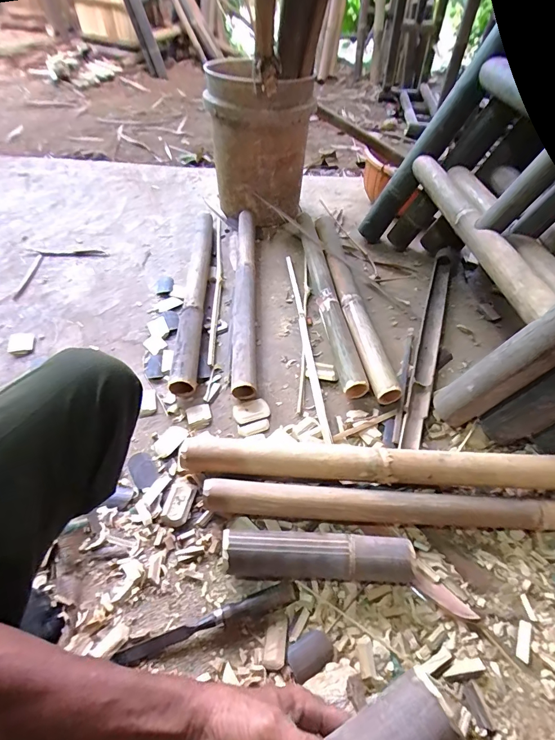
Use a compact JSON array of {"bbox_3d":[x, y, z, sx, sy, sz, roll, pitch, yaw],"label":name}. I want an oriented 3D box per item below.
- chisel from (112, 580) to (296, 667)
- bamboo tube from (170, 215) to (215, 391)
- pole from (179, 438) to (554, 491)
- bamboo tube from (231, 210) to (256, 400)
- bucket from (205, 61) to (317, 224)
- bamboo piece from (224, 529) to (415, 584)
[{"bbox_3d":[-0.086,0.333,0.498,0.238,0.022,0.025,-14,52,-13],"label":"chisel"},{"bbox_3d":[-0.199,-0.208,0.926,0.059,0.060,0.639,-1,50,-3],"label":"bamboo tube"},{"bbox_3d":[0.169,0.145,0.600,0.649,0.044,0.059,3,51,0],"label":"pole"},{"bbox_3d":[-0.082,-0.200,0.924,0.052,0.060,0.630,-1,50,-3],"label":"bamboo tube"},{"bbox_3d":[-0.049,-0.632,1.094,0.263,0.394,0.262,1,50,-1],"label":"bucket"},{"bbox_3d":[0.058,0.266,0.535,0.256,0.062,0.054,2,50,0],"label":"bamboo piece"}]

